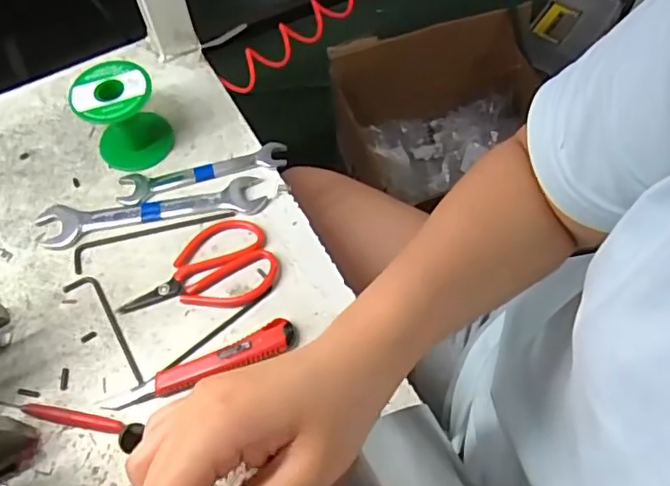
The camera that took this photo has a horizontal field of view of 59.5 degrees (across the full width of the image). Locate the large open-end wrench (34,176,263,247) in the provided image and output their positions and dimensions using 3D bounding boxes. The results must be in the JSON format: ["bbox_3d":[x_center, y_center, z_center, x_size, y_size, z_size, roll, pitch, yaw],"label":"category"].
[{"bbox_3d":[-0.163,-0.029,0.522,0.199,0.006,0.038,-10,62,-4],"label":"large open-end wrench"}]

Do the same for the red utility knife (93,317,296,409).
[{"bbox_3d":[-0.102,0.096,0.449,0.152,0.012,0.024,-22,63,-10],"label":"red utility knife"}]

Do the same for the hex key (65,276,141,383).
[{"bbox_3d":[-0.181,0.066,0.476,0.024,0.004,0.111,-40,68,-18],"label":"hex key"}]

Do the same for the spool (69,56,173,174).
[{"bbox_3d":[-0.190,-0.112,0.529,0.068,0.080,0.060,-28,65,-13],"label":"spool"}]

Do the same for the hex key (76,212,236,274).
[{"bbox_3d":[-0.160,-0.010,0.516,0.140,0.004,0.026,-21,63,-10],"label":"hex key"}]

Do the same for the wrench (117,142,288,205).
[{"bbox_3d":[-0.121,-0.065,0.539,0.154,0.009,0.031,-13,62,-6],"label":"wrench"}]

